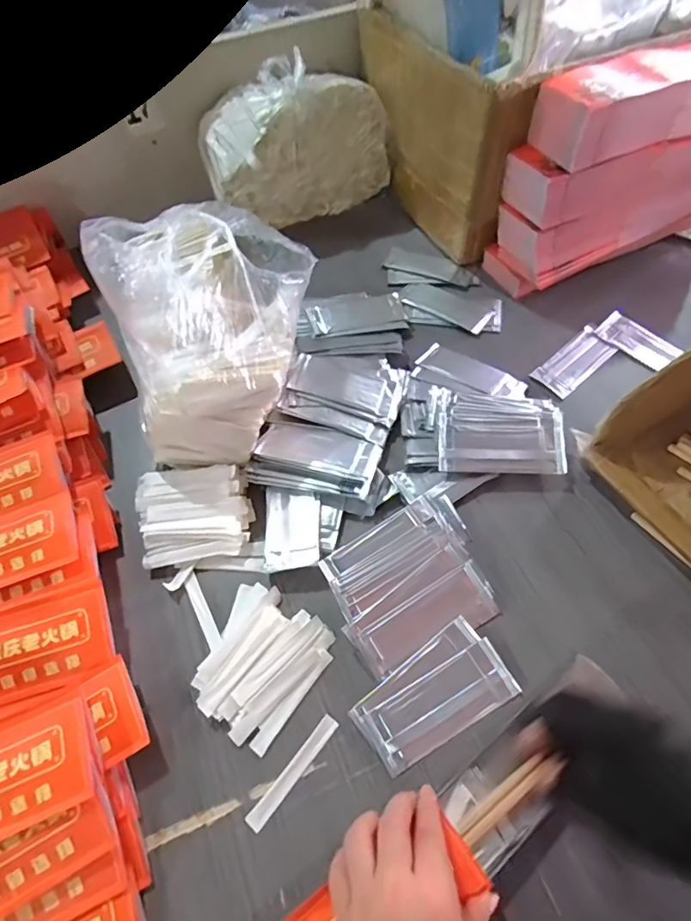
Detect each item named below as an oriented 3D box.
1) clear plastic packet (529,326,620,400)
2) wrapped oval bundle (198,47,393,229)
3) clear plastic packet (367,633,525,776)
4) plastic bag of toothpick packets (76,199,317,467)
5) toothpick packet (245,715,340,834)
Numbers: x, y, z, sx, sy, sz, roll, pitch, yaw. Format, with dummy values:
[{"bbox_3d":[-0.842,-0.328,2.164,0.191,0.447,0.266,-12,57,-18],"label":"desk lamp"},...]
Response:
[{"bbox_3d":[0.270,-0.117,0.581,0.110,0.004,0.047,-39,64,-18],"label":"clear plastic packet"},{"bbox_3d":[-0.072,-0.440,0.700,0.250,0.164,0.098,-23,61,-10],"label":"wrapped oval bundle"},{"bbox_3d":[0.078,0.196,0.398,0.119,0.012,0.048,-27,61,-13],"label":"clear plastic packet"},{"bbox_3d":[-0.122,-0.132,0.487,0.177,0.168,0.225,-14,66,-8],"label":"plastic bag of toothpick packets"},{"bbox_3d":[-0.040,0.240,0.385,0.014,0.004,0.092,32,66,27],"label":"toothpick packet"}]

